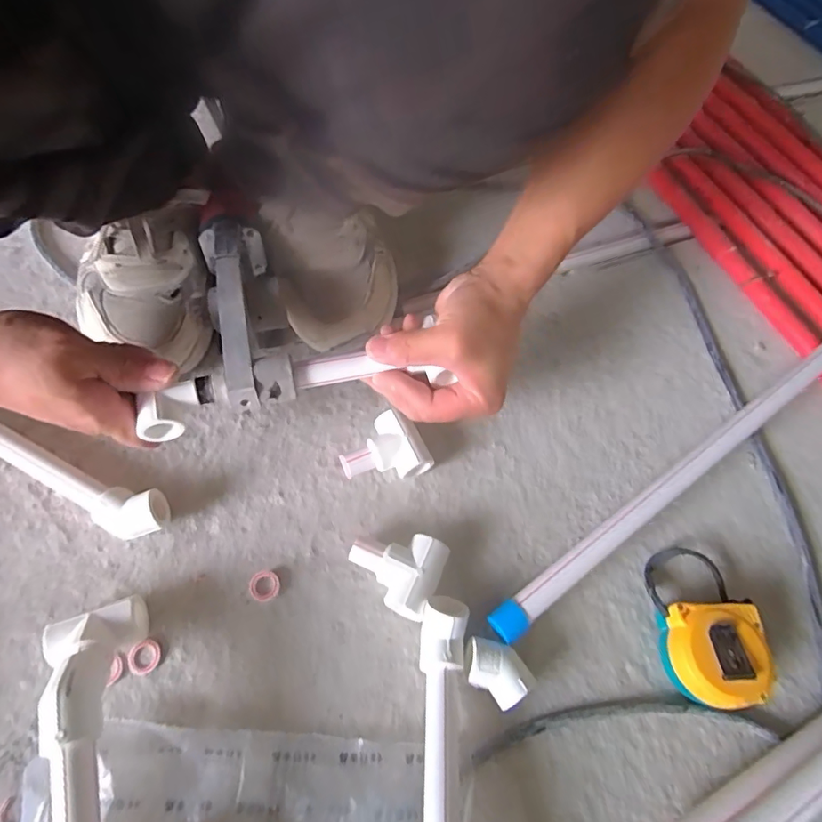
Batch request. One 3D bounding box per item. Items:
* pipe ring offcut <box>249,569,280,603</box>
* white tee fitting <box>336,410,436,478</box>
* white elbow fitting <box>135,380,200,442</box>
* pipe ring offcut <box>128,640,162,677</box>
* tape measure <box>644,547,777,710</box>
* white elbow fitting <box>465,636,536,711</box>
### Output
[{"bbox_3d":[-0.106,0.127,0.372,0.021,0.008,0.021,2,60,-3],"label":"pipe ring offcut"},{"bbox_3d":[-0.024,0.032,0.417,0.066,0.031,0.052,-17,63,-13],"label":"white tee fitting"},{"bbox_3d":[-0.164,0.001,0.351,0.039,0.026,0.022,-26,65,-18],"label":"white elbow fitting"},{"bbox_3d":[-0.179,0.165,0.346,0.020,0.004,0.021,2,60,-3],"label":"pipe ring offcut"},{"bbox_3d":[0.207,0.149,0.363,0.060,0.040,0.103,6,60,0],"label":"tape measure"},{"bbox_3d":[0.055,0.174,0.344,0.046,0.028,0.032,33,64,14],"label":"white elbow fitting"}]

